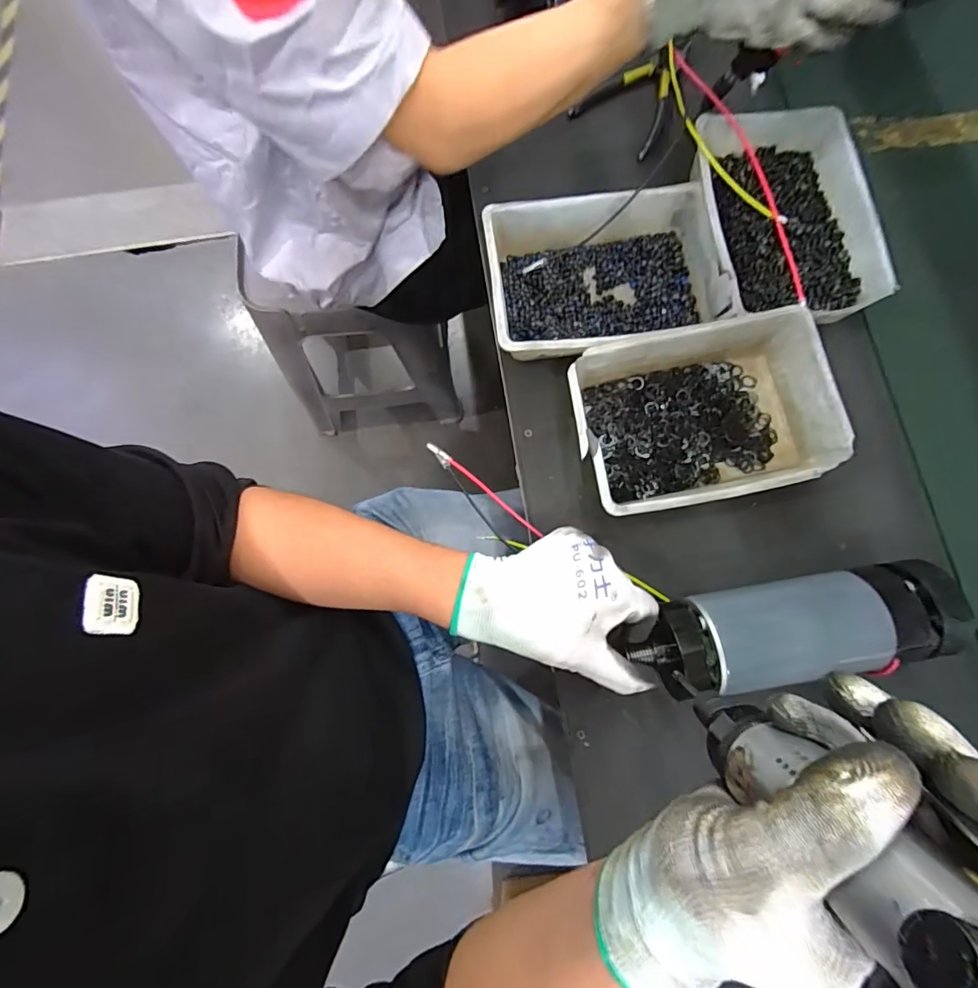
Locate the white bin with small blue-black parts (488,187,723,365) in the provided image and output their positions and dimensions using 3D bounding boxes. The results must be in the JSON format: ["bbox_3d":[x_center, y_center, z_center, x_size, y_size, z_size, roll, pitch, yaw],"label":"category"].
[{"bbox_3d":[0.102,-0.193,0.428,0.201,0.046,0.148,-6,78,-1],"label":"white bin with small blue-black parts"}]

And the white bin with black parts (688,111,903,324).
[{"bbox_3d":[0.271,-0.256,0.443,0.153,0.052,0.203,-7,78,-2],"label":"white bin with black parts"}]

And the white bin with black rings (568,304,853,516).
[{"bbox_3d":[0.177,-0.064,0.399,0.210,0.050,0.145,-12,78,-2],"label":"white bin with black rings"}]

